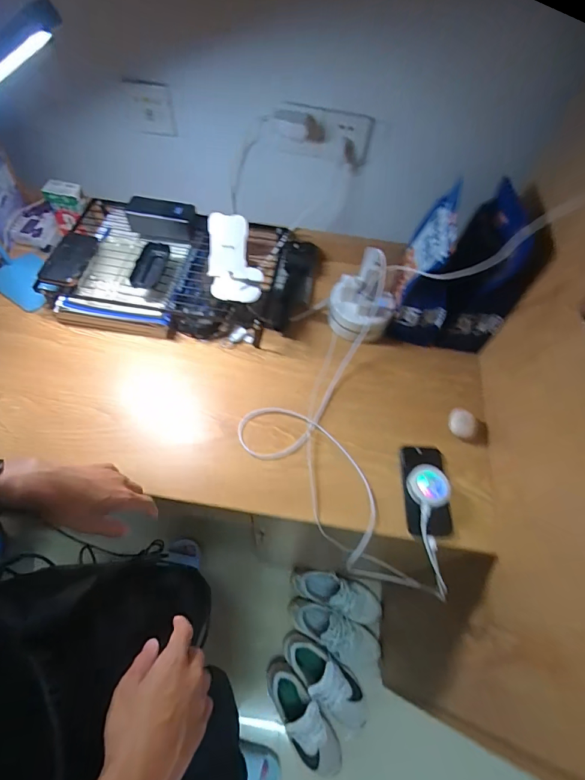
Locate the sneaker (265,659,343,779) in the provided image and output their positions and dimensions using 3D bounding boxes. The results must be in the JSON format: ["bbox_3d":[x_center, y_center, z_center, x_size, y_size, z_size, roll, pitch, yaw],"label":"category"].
[{"bbox_3d":[0.029,0.826,0.995,0.100,0.092,0.262,-32,67,-20],"label":"sneaker"}]

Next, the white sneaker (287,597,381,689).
[{"bbox_3d":[0.132,0.683,1.099,0.307,0.095,0.114,36,65,3],"label":"white sneaker"}]

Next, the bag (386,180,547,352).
[{"bbox_3d":[0.342,-0.212,0.718,0.121,0.230,0.188,16,62,7],"label":"bag"}]

